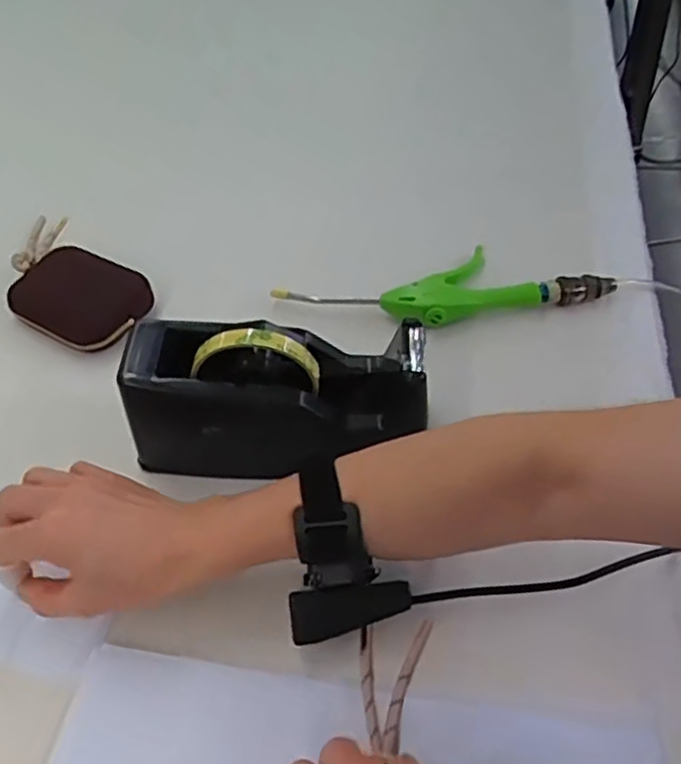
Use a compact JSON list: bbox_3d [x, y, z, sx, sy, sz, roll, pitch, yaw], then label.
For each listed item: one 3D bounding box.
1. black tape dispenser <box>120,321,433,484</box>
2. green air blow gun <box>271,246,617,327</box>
[{"bbox_3d":[-0.040,0.005,0.474,0.200,0.104,0.070,-1,50,0],"label":"black tape dispenser"},{"bbox_3d":[0.088,-0.080,0.594,0.273,0.034,0.075,-11,50,-8],"label":"green air blow gun"}]

